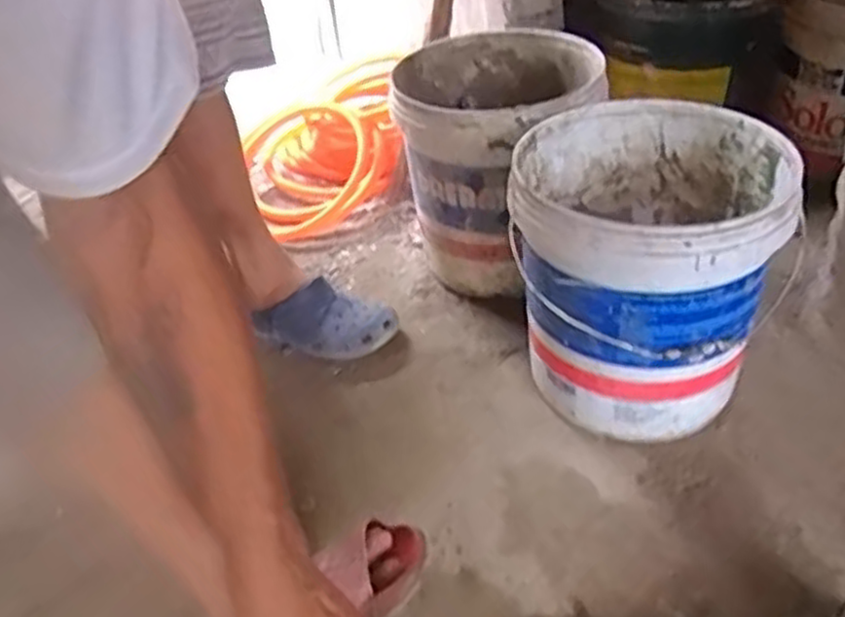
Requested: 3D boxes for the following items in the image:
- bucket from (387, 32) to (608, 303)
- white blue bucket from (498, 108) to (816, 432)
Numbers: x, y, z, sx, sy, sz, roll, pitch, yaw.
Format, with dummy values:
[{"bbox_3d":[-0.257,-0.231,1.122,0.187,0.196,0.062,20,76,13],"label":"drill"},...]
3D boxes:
[{"bbox_3d":[0.117,-0.208,1.165,0.285,0.329,0.305,-4,36,3],"label":"bucket"},{"bbox_3d":[0.264,-0.036,0.923,0.291,0.320,0.298,-4,36,3],"label":"white blue bucket"}]

